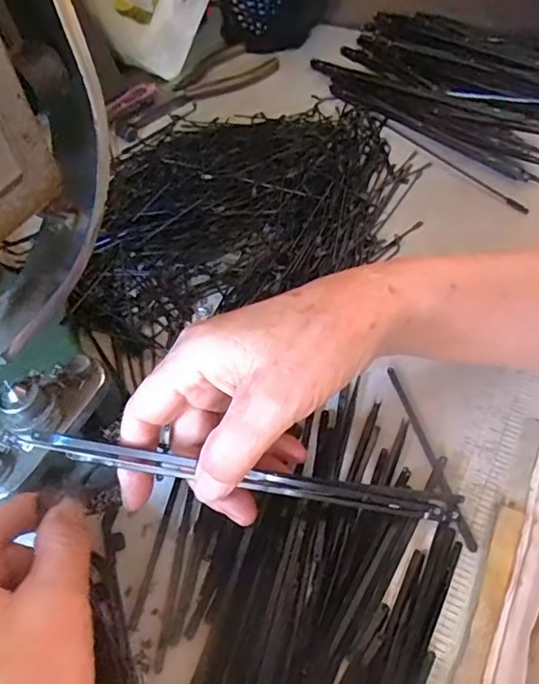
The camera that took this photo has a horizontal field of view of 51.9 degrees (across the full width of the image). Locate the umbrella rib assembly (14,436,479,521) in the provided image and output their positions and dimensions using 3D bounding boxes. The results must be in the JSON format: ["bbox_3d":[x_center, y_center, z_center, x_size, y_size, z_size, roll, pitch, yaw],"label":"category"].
[{"bbox_3d":[-0.009,0.059,0.241,0.192,0.005,0.010,11,53,-6],"label":"umbrella rib assembly"}]

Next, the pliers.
[{"bbox_3d":[-0.077,-0.237,0.512,0.163,0.010,0.077,-33,58,-19],"label":"pliers"}]

